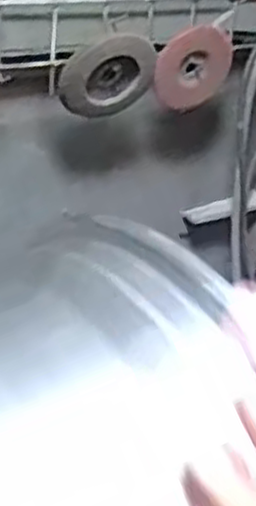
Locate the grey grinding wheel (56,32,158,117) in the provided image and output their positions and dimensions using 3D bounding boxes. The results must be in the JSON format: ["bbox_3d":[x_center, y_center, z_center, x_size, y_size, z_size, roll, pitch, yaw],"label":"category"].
[{"bbox_3d":[-0.019,-0.165,0.698,0.092,0.083,0.013,-19,53,-11],"label":"grey grinding wheel"}]

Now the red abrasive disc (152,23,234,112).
[{"bbox_3d":[0.065,-0.186,0.759,0.089,0.082,0.014,-10,34,-24],"label":"red abrasive disc"}]

